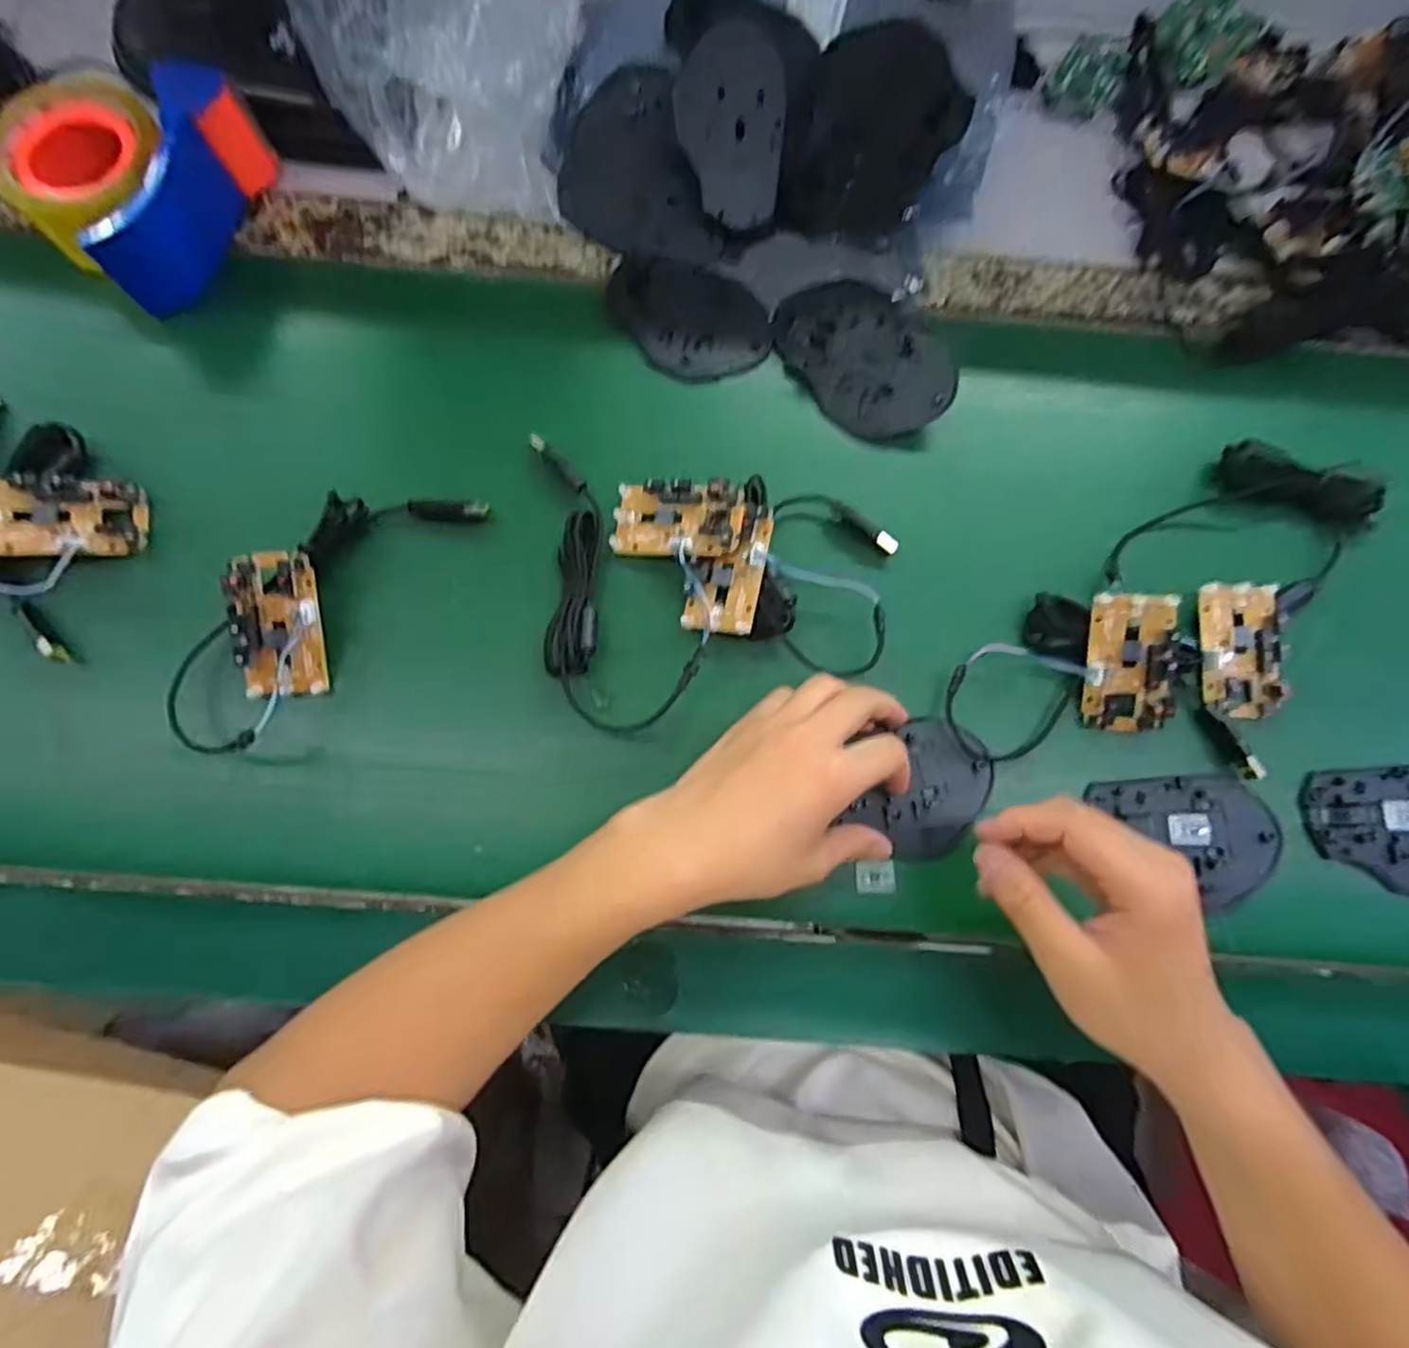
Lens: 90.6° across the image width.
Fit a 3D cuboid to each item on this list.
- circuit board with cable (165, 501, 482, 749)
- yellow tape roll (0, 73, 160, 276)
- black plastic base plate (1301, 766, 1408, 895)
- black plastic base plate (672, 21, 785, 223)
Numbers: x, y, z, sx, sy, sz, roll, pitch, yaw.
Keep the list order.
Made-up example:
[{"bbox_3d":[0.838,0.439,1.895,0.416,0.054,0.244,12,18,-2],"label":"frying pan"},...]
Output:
[{"bbox_3d":[-0.222,-0.049,0.402,0.081,0.034,0.193,36,79,7],"label":"circuit board with cable"},{"bbox_3d":[-0.388,-0.319,0.446,0.094,0.051,0.098,0,77,-1],"label":"yellow tape roll"},{"bbox_3d":[0.401,0.089,0.398,0.104,0.007,0.071,-3,77,-2],"label":"black plastic base plate"},{"bbox_3d":[0.017,-0.353,0.449,0.070,0.006,0.110,-4,105,-10],"label":"black plastic base plate"}]

